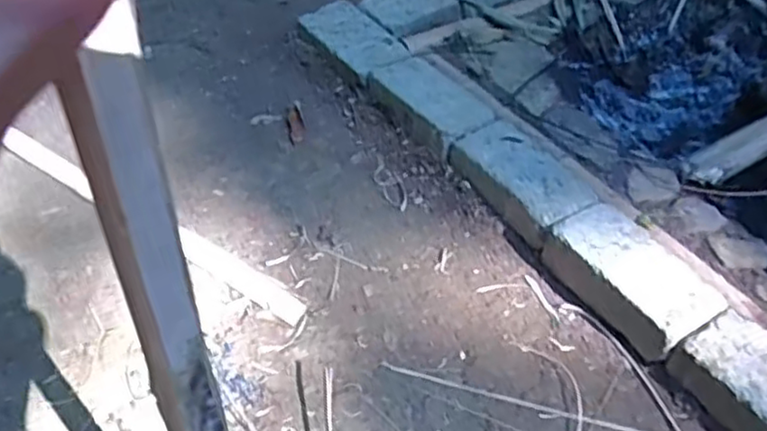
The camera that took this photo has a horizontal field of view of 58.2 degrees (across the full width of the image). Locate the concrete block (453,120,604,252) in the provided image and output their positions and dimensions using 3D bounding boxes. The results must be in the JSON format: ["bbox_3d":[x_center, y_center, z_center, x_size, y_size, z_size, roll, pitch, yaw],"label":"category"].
[{"bbox_3d":[0.205,-0.053,1.009,0.119,0.059,0.207,-28,51,-25],"label":"concrete block"}]

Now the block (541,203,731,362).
[{"bbox_3d":[0.322,0.078,0.894,0.120,0.063,0.214,-26,50,-22],"label":"block"}]

